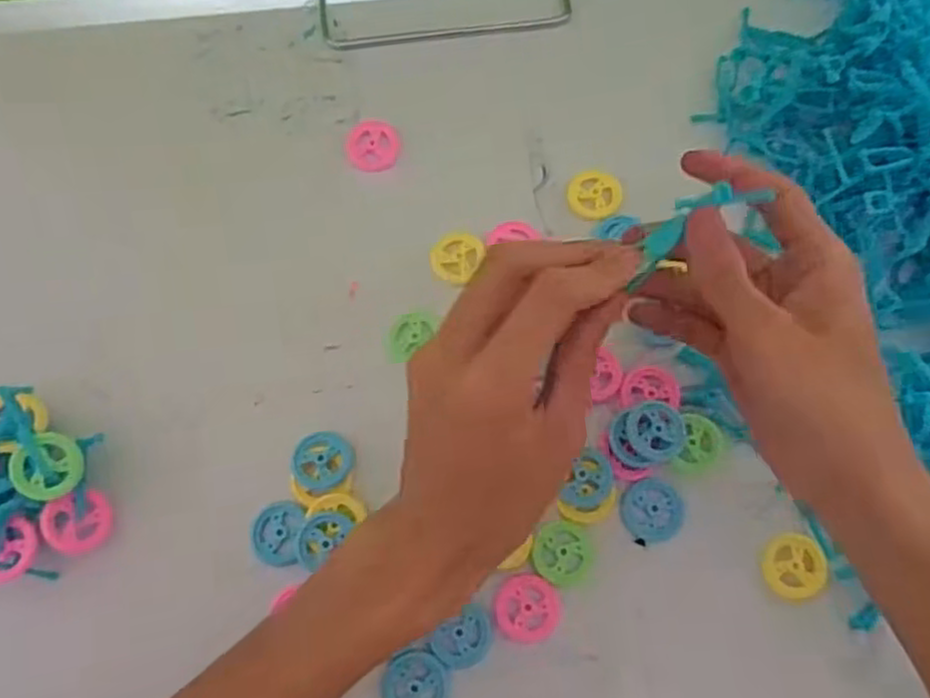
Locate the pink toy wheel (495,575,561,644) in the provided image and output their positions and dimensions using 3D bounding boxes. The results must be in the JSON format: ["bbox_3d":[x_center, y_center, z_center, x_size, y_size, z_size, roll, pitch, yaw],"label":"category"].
[{"bbox_3d":[0.029,0.122,0.345,0.030,0.004,0.030,0,74,1],"label":"pink toy wheel"}]

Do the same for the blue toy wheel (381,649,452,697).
[{"bbox_3d":[-0.022,0.154,0.336,0.030,0.004,0.030,-8,74,-1],"label":"blue toy wheel"}]

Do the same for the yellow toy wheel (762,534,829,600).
[{"bbox_3d":[0.156,0.102,0.348,0.028,0.005,0.029,-3,74,1],"label":"yellow toy wheel"}]

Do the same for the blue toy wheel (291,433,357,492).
[{"bbox_3d":[-0.069,0.055,0.362,0.029,0.006,0.028,-8,74,-1],"label":"blue toy wheel"}]

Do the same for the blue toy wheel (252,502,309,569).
[{"bbox_3d":[-0.090,0.088,0.355,0.027,0.008,0.030,11,74,5],"label":"blue toy wheel"}]

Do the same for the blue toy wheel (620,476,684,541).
[{"bbox_3d":[0.091,0.078,0.358,0.030,0.004,0.029,0,74,1],"label":"blue toy wheel"}]

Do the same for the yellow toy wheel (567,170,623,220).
[{"bbox_3d":[0.072,-0.085,0.408,0.030,0.004,0.030,0,74,1],"label":"yellow toy wheel"}]

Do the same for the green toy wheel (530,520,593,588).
[{"bbox_3d":[0.046,0.098,0.352,0.027,0.004,0.029,0,74,1],"label":"green toy wheel"}]

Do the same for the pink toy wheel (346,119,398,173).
[{"bbox_3d":[-0.052,-0.116,0.417,0.027,0.011,0.030,-8,74,-1],"label":"pink toy wheel"}]

